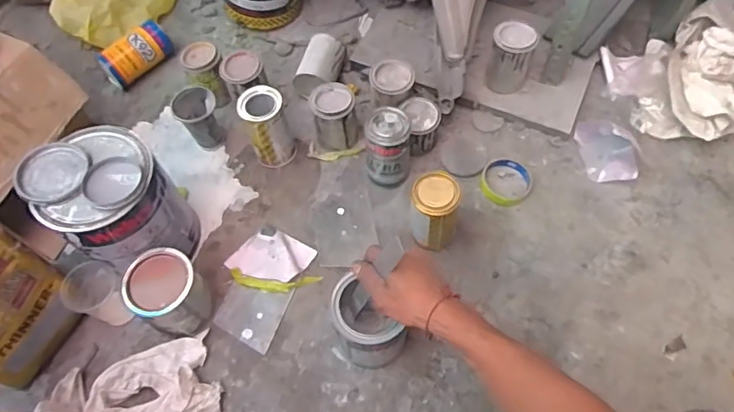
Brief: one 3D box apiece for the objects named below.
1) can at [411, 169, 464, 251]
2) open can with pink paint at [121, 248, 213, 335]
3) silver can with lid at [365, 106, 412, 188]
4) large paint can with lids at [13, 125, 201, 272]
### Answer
[{"bbox_3d":[0.102,0.017,0.821,0.068,0.146,0.068,0,58,1],"label":"can"},{"bbox_3d":[-0.284,0.128,0.782,0.102,0.108,0.092,26,62,16],"label":"open can with pink paint"},{"bbox_3d":[0.034,-0.090,0.881,0.070,0.133,0.073,6,61,5],"label":"silver can with lid"},{"bbox_3d":[-0.368,0.005,0.804,0.155,0.213,0.158,0,58,1],"label":"large paint can with lids"}]

